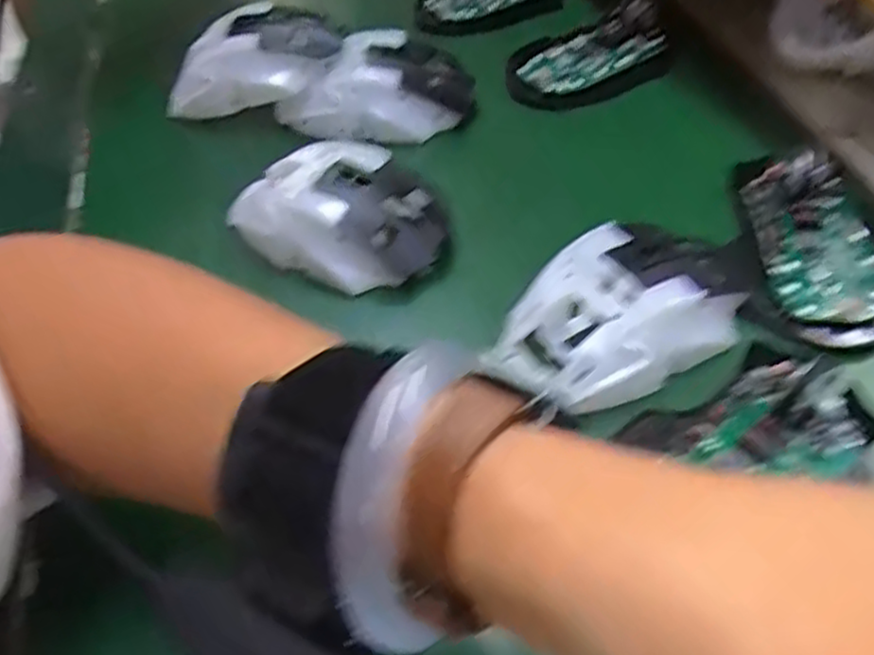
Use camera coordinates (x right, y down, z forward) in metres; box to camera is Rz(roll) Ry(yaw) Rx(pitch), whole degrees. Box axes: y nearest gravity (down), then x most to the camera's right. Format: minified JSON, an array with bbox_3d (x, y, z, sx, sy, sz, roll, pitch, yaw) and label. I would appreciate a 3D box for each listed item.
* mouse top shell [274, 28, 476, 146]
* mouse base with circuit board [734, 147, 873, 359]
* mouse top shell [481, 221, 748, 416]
[{"bbox_3d":[-0.035,-0.136,0.423,0.110,0.038,0.055,-3,46,1],"label":"mouse top shell"},{"bbox_3d":[0.169,-0.036,0.330,0.057,0.021,0.104,2,46,7],"label":"mouse base with circuit board"},{"bbox_3d":[0.075,-0.006,0.303,0.103,0.029,0.061,-25,49,-19],"label":"mouse top shell"}]

